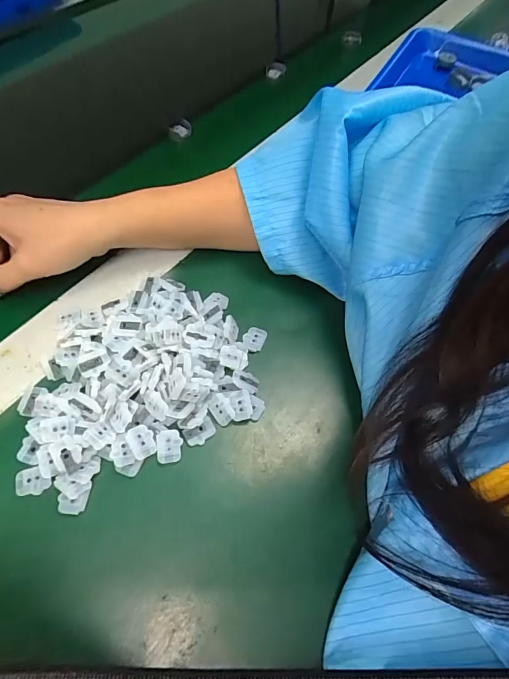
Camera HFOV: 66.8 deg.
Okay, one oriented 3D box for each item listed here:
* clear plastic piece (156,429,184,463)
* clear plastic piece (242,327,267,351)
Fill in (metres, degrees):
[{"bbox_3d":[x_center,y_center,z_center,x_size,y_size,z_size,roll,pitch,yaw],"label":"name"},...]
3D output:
[{"bbox_3d":[-0.059,0.073,0.267,0.017,0.004,0.022,-4,61,-7],"label":"clear plastic piece"},{"bbox_3d":[0.000,0.000,0.315,0.017,0.005,0.021,25,62,9],"label":"clear plastic piece"}]

